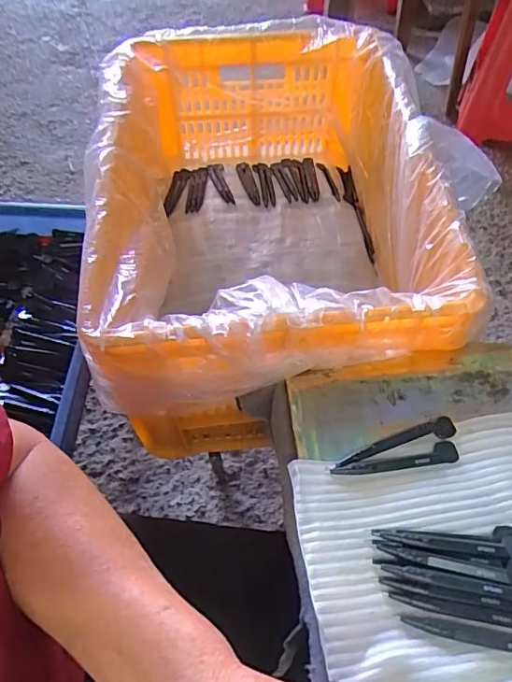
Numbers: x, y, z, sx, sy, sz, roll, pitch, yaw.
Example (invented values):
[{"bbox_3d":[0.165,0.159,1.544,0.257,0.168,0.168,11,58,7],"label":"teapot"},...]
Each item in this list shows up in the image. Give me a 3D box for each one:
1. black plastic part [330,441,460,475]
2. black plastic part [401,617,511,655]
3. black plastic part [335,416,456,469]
[{"bbox_3d":[0.104,0.089,0.396,0.099,0.004,0.016,-10,55,-5],"label":"black plastic part"},{"bbox_3d":[0.141,0.183,0.326,0.095,0.006,0.015,4,55,4],"label":"black plastic part"},{"bbox_3d":[0.107,0.077,0.406,0.100,0.004,0.016,-15,56,-9],"label":"black plastic part"}]

